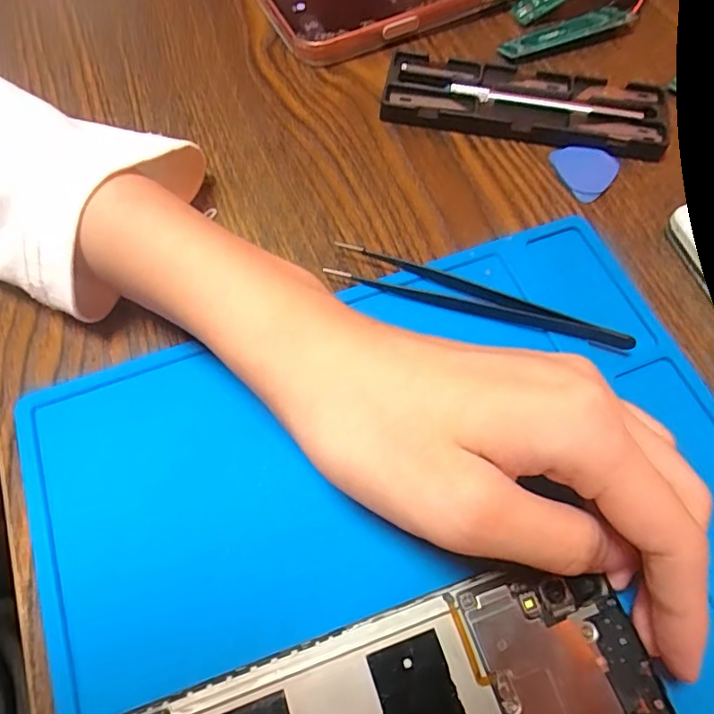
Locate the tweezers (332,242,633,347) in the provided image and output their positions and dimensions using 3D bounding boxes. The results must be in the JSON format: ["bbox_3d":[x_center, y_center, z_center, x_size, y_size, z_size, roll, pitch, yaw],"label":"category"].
[{"bbox_3d":[0.044,-0.022,0.207,0.112,0.012,0.016,18,66,7],"label":"tweezers"}]

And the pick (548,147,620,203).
[{"bbox_3d":[0.102,-0.084,0.241,0.026,0.004,0.028,-24,68,-11],"label":"pick"}]

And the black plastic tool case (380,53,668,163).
[{"bbox_3d":[0.077,-0.116,0.254,0.125,0.009,0.040,12,66,4],"label":"black plastic tool case"}]

